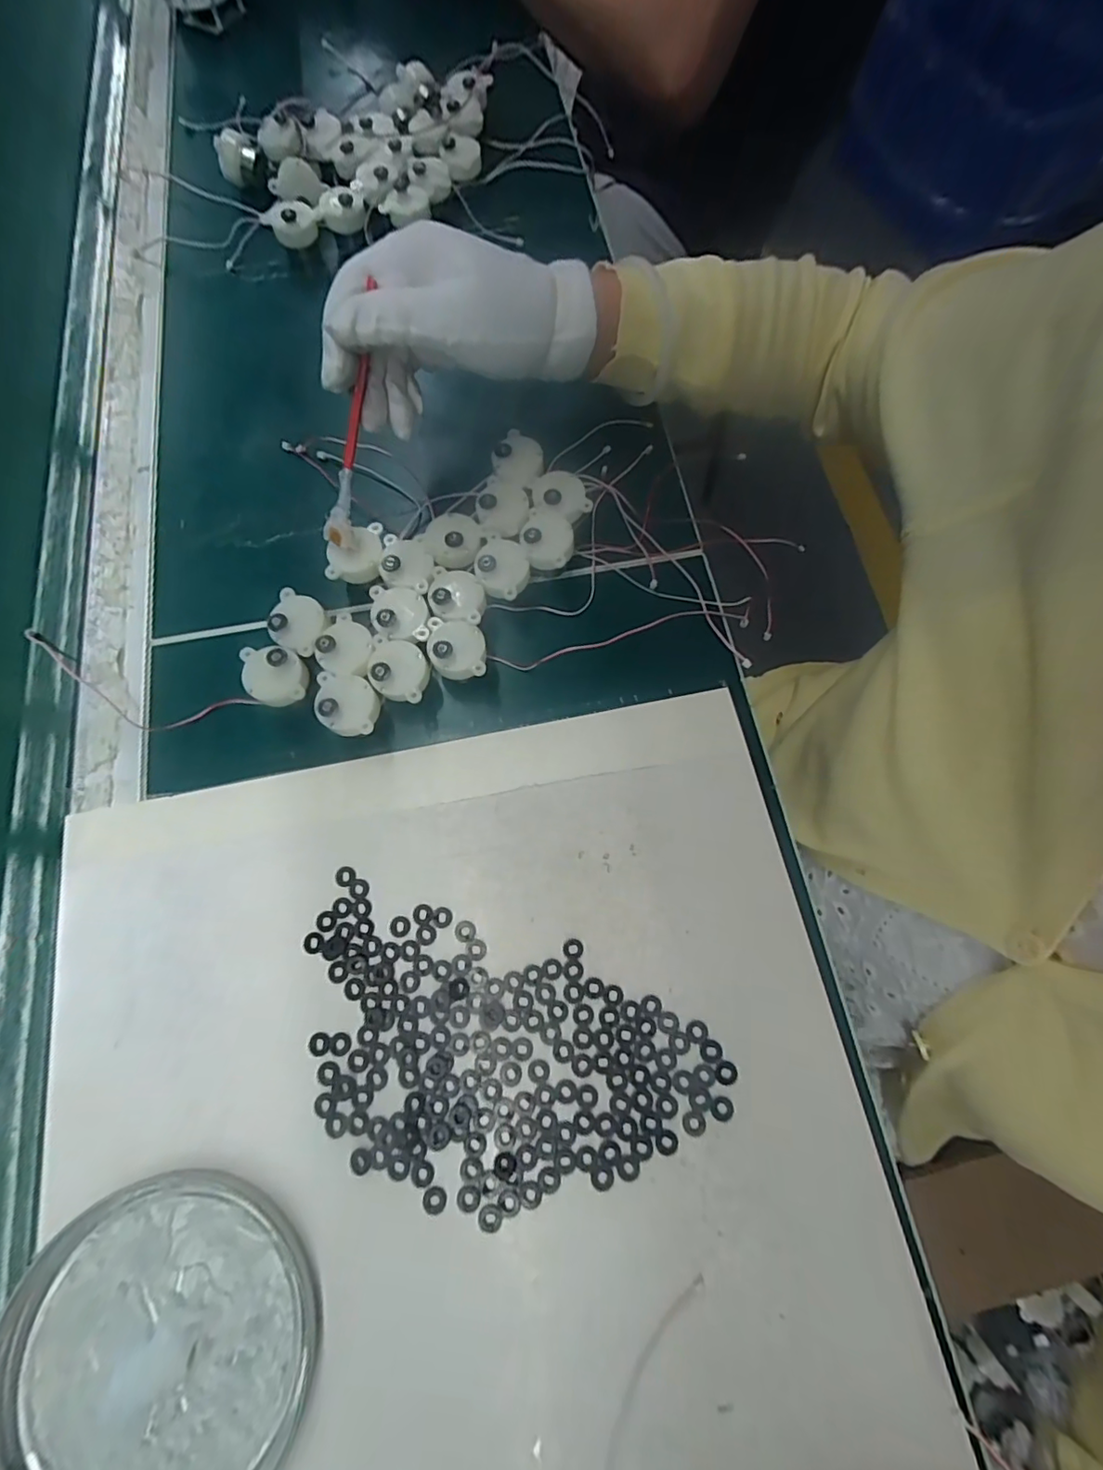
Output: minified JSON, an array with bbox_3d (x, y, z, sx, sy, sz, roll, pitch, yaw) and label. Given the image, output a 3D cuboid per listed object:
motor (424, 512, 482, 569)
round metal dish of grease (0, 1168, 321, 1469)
[{"bbox_3d":[-0.059,-0.116,0.333,0.032,0.028,0.034,0,73,1],"label":"motor"},{"bbox_3d":[-0.169,0.264,0.229,0.128,0.010,0.129,0,73,1],"label":"round metal dish of grease"}]

